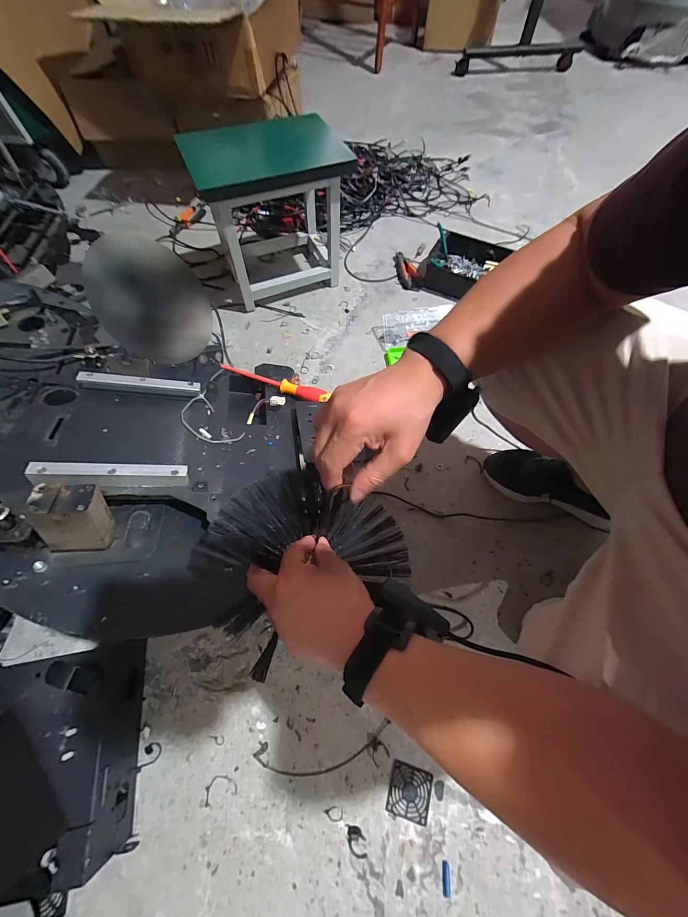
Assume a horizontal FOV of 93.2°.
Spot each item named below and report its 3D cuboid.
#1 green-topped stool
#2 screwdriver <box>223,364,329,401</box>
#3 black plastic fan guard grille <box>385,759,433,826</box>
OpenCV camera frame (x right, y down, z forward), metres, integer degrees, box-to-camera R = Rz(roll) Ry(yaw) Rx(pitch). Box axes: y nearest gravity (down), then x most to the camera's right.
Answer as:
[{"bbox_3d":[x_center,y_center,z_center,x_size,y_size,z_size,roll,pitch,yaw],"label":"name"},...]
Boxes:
[{"bbox_3d":[-0.176,-0.635,0.838,0.321,0.302,0.285,-24,67,-10],"label":"green-topped stool"},{"bbox_3d":[-0.140,-0.156,0.660,0.225,0.025,0.025,18,67,9],"label":"screwdriver"},{"bbox_3d":[0.098,0.499,0.486,0.061,0.004,0.061,14,66,7],"label":"black plastic fan guard grille"}]

